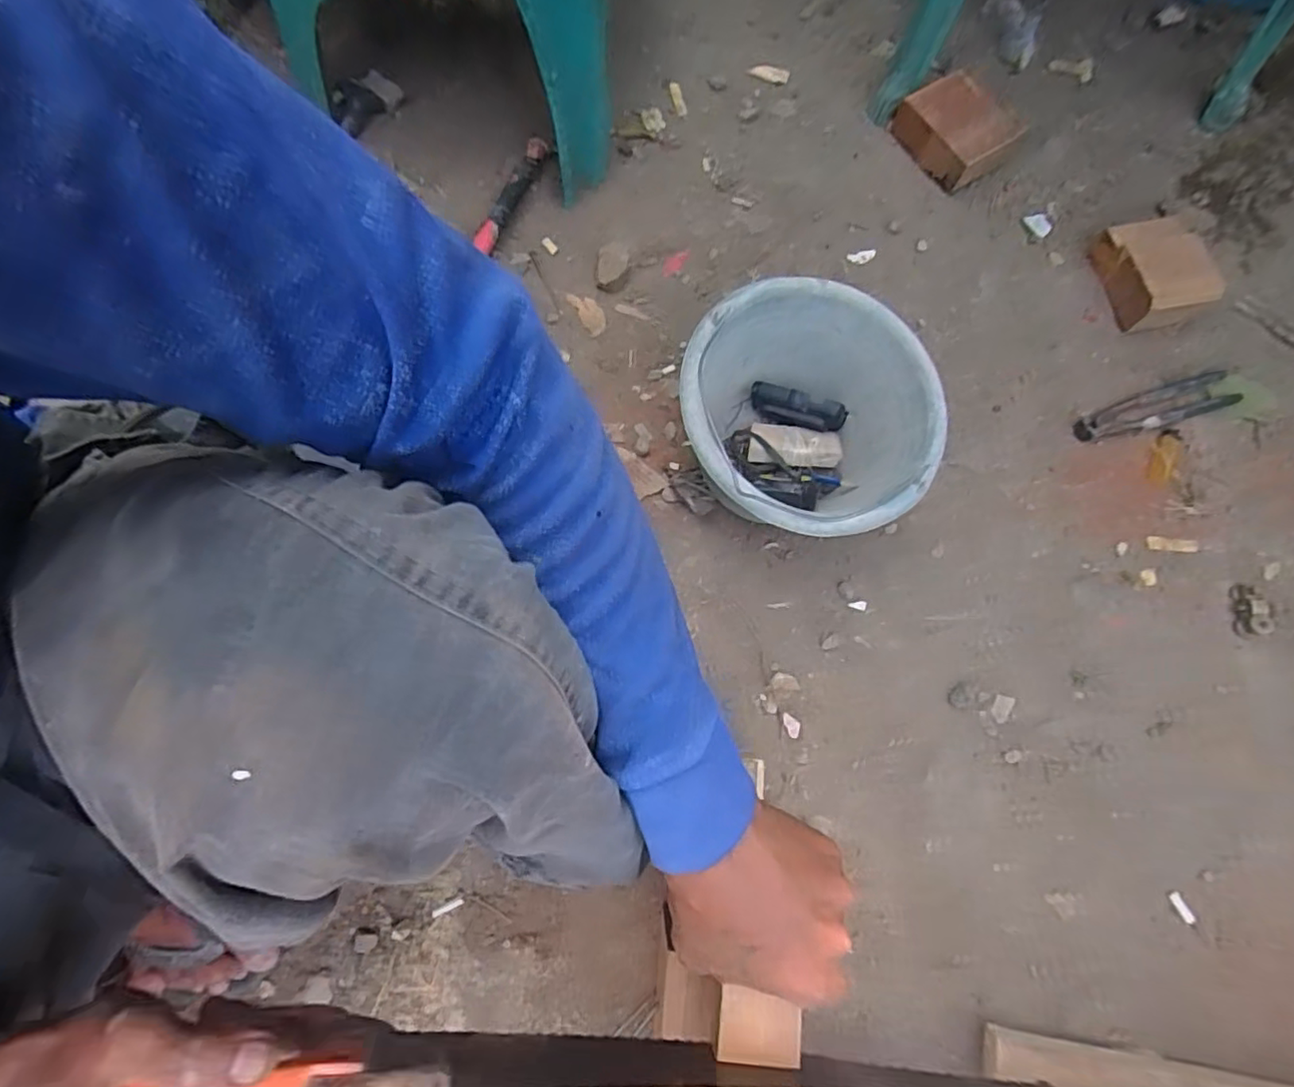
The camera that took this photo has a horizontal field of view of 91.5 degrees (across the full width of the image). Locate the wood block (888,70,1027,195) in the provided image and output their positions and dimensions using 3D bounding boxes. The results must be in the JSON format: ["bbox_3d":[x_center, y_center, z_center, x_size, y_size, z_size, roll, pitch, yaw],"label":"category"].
[{"bbox_3d":[0.424,-0.567,0.864,0.118,0.056,0.139,-29,76,-10],"label":"wood block"}]

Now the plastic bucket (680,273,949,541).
[{"bbox_3d":[0.163,-0.117,0.665,0.250,0.180,0.248,0,73,0],"label":"plastic bucket"}]

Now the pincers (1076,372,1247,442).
[{"bbox_3d":[0.615,-0.164,0.768,0.207,0.020,0.045,-16,74,-4],"label":"pincers"}]

